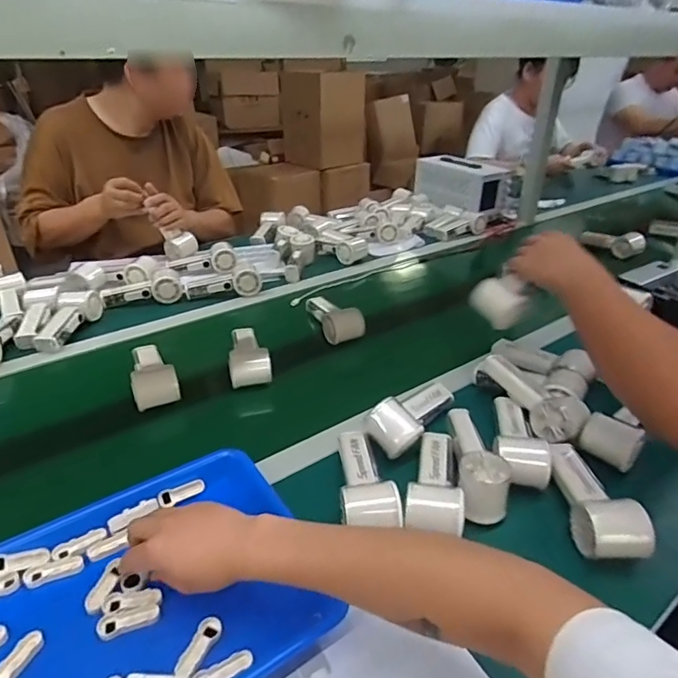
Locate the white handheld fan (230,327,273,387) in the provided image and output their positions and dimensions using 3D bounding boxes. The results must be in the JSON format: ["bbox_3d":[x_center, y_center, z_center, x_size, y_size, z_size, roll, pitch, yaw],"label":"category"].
[{"bbox_3d":[-0.148,0.021,0.793,0.065,0.061,0.155,-6,31,-11],"label":"white handheld fan"}]

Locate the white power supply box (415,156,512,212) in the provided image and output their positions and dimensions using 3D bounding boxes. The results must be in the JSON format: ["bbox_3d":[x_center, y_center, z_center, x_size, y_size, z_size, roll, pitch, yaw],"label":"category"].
[{"bbox_3d":[0.358,-0.460,1.474,0.145,0.138,0.265,-15,33,-24],"label":"white power supply box"}]

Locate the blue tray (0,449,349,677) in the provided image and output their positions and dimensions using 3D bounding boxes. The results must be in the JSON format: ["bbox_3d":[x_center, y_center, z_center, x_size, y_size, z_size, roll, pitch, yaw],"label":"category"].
[{"bbox_3d":[-0.194,0.239,0.444,0.330,0.031,0.242,-19,35,-30],"label":"blue tray"}]

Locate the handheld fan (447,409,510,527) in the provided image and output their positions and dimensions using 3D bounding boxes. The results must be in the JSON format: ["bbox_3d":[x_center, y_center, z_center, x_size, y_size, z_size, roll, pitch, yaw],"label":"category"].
[{"bbox_3d":[0.163,0.140,0.585,0.052,0.052,0.153,2,30,3],"label":"handheld fan"}]

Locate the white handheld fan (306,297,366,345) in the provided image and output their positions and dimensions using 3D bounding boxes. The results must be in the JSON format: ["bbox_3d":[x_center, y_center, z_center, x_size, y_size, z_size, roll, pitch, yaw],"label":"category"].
[{"bbox_3d":[-0.008,-0.041,0.905,0.067,0.071,0.157,-9,31,-16],"label":"white handheld fan"}]

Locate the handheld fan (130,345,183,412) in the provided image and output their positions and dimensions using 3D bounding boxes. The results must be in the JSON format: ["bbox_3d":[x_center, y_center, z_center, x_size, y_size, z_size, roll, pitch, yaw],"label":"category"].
[{"bbox_3d":[-0.286,0.054,0.745,0.060,0.063,0.156,-15,34,-25],"label":"handheld fan"}]

